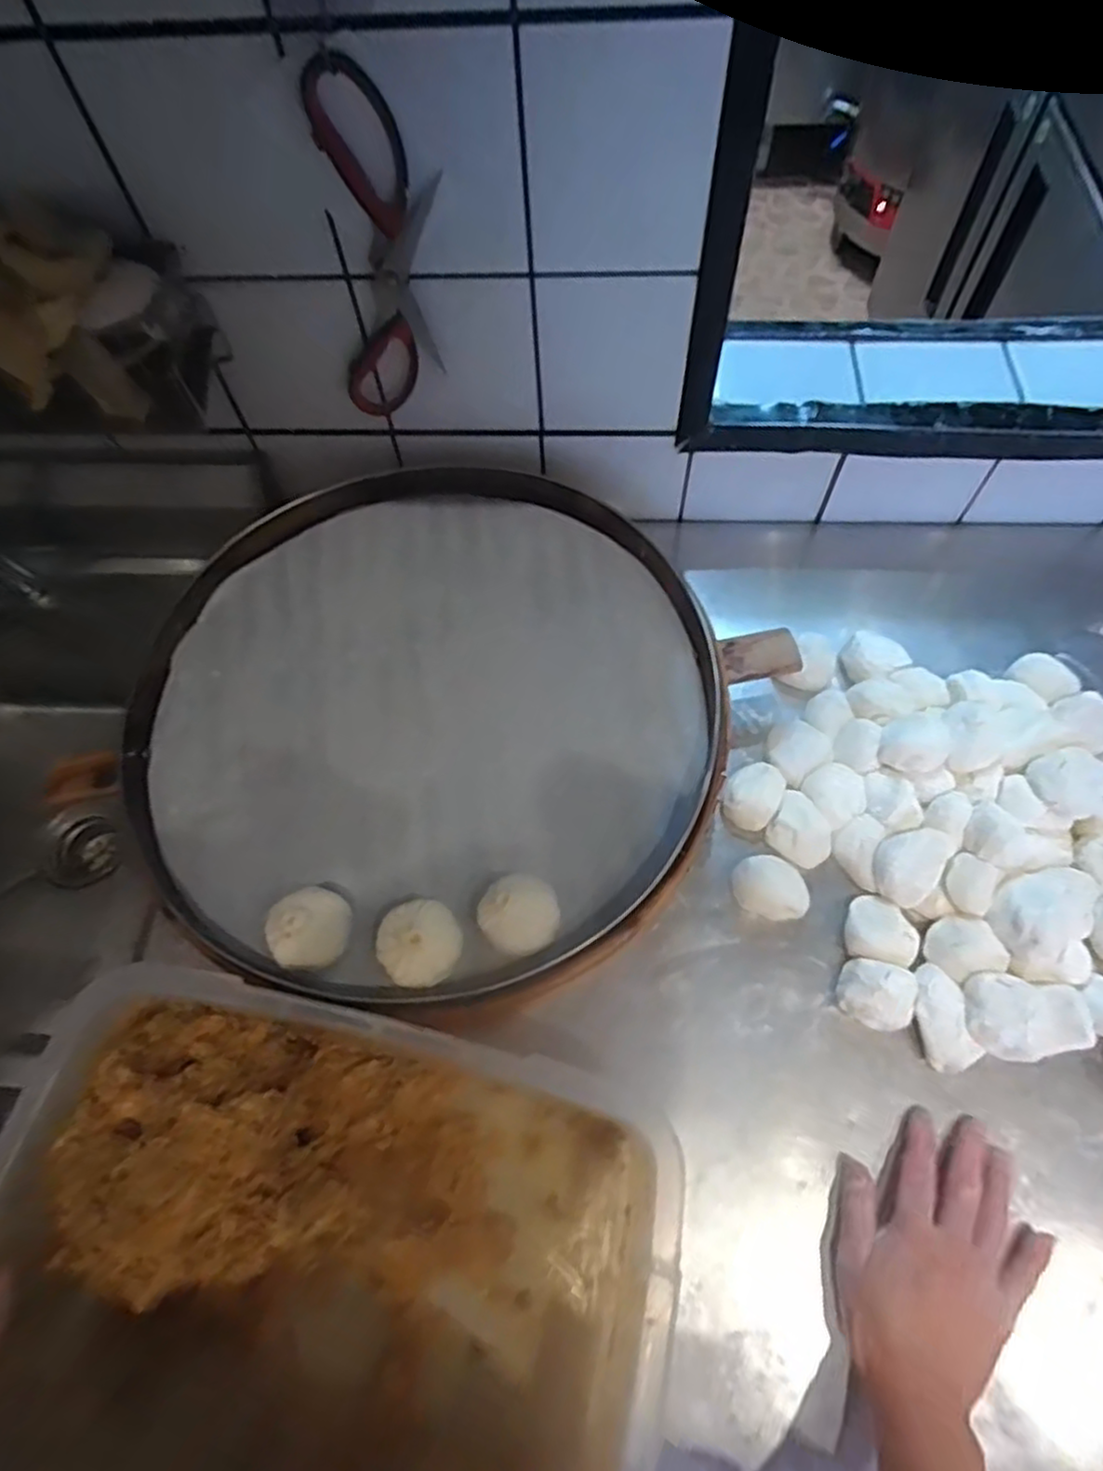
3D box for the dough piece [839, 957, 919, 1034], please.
[{"bbox_3d":[0.252,0.200,0.544,0.051,0.035,0.048,-1,63,2],"label":"dough piece"}]

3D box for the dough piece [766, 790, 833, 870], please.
[{"bbox_3d":[0.216,0.084,0.606,0.053,0.030,0.052,-1,63,2],"label":"dough piece"}]

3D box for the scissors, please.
[{"bbox_3d":[-0.136,-0.365,0.550,0.105,0.254,0.021,0,63,3],"label":"scissors"}]

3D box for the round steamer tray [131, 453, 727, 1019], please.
[{"bbox_3d":[-0.107,-0.046,0.612,0.487,0.056,0.521,2,63,4],"label":"round steamer tray"}]

